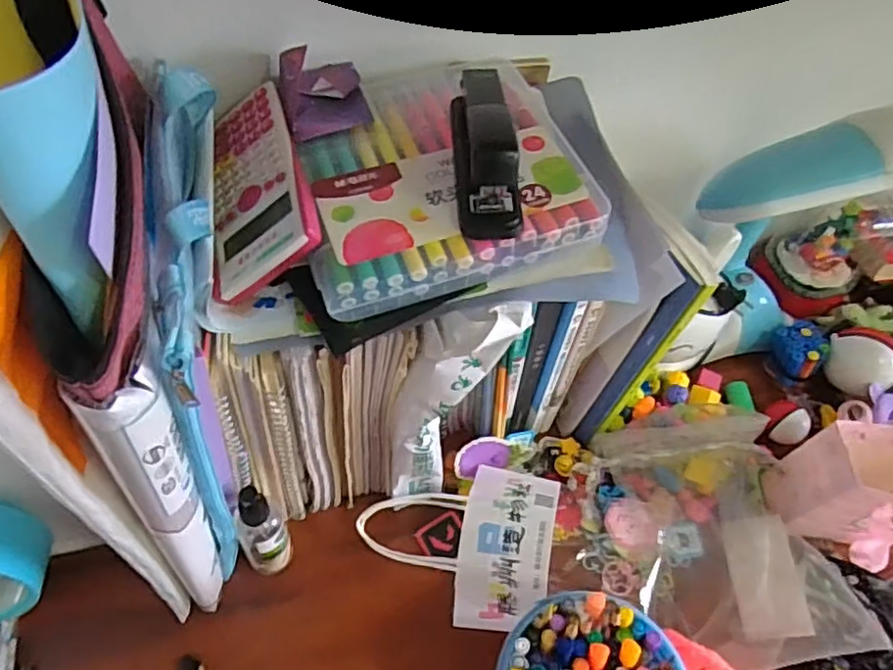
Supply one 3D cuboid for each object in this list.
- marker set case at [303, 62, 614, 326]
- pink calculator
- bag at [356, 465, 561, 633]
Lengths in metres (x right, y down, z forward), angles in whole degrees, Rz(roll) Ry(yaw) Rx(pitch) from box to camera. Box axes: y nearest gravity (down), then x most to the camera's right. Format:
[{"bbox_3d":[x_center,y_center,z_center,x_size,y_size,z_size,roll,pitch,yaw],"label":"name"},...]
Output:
[{"bbox_3d":[-0.010,-0.116,0.436,0.187,0.042,0.190,-13,57,-14],"label":"marker set case"},{"bbox_3d":[-0.127,-0.096,0.420,0.078,0.019,0.146,-31,59,19],"label":"pink calculator"},{"bbox_3d":[0.009,0.183,0.574,0.171,0.036,0.137,5,61,16],"label":"bag"}]

